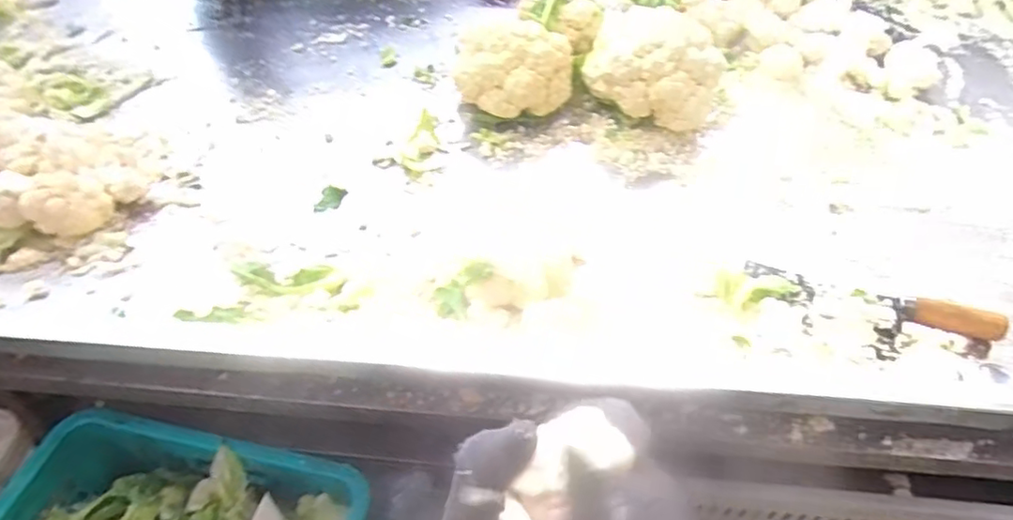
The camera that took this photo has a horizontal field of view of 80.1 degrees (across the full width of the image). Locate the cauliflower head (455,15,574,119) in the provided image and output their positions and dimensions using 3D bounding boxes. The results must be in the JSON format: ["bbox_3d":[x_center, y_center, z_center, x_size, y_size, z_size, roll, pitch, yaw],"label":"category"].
[{"bbox_3d":[0.015,-0.270,0.867,0.161,0.126,0.129,-26,53,-25],"label":"cauliflower head"}]

